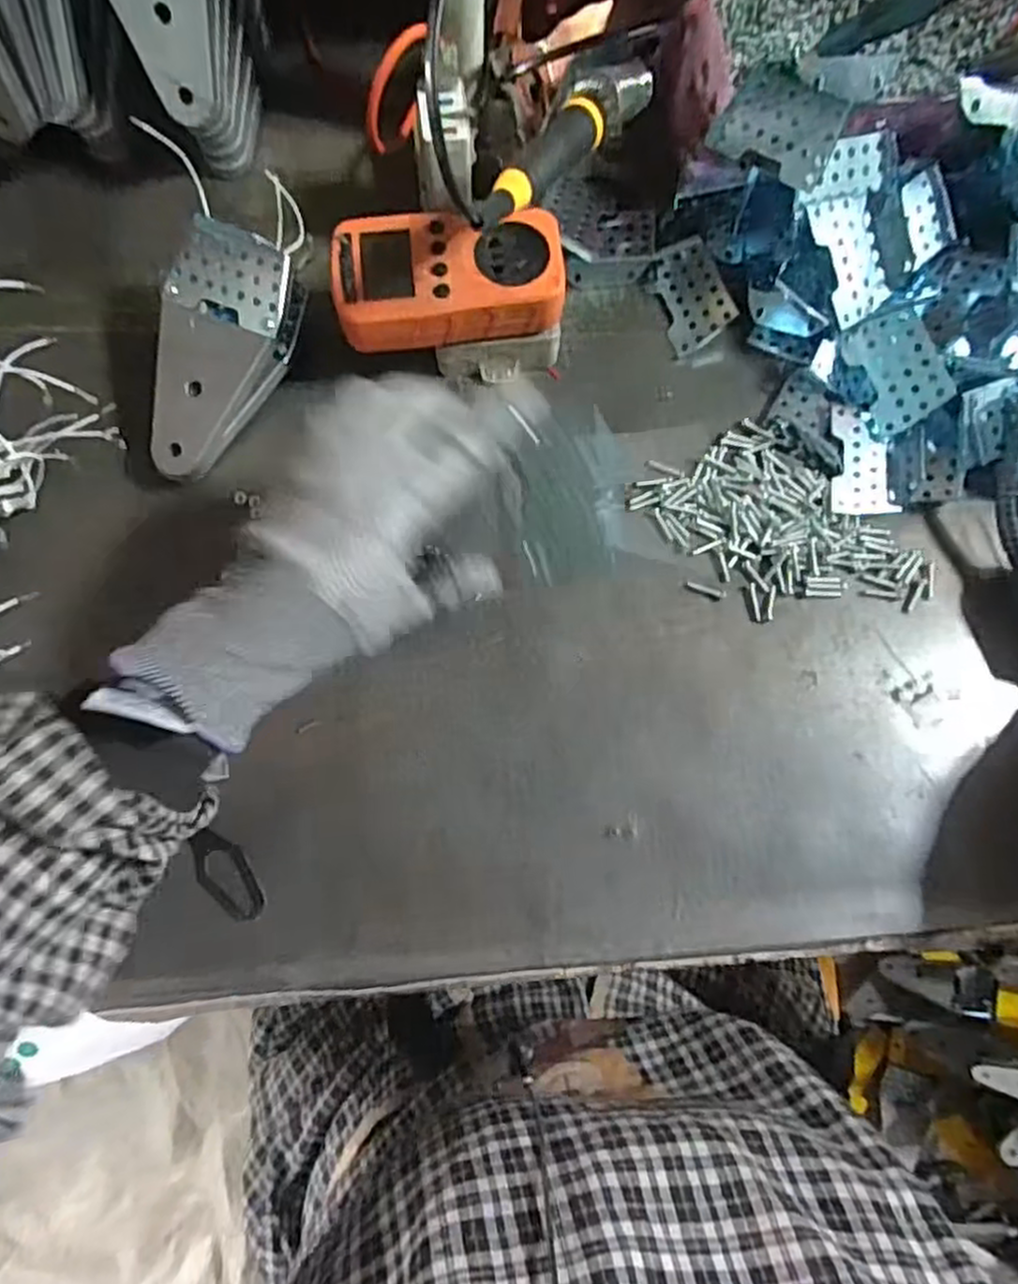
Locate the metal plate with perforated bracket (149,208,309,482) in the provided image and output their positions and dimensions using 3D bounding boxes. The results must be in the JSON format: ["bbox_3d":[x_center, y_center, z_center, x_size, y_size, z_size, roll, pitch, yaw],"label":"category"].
[{"bbox_3d":[-0.168,-0.163,0.429,0.063,0.038,0.136,20,95,3],"label":"metal plate with perforated bracket"}]

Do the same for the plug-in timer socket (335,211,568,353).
[{"bbox_3d":[-0.033,-0.202,0.415,0.124,0.029,0.064,-5,79,-1],"label":"plug-in timer socket"}]

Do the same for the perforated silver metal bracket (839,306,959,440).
[{"bbox_3d":[0.235,-0.165,0.446,0.046,0.009,0.068,-20,87,21],"label":"perforated silver metal bracket"}]

